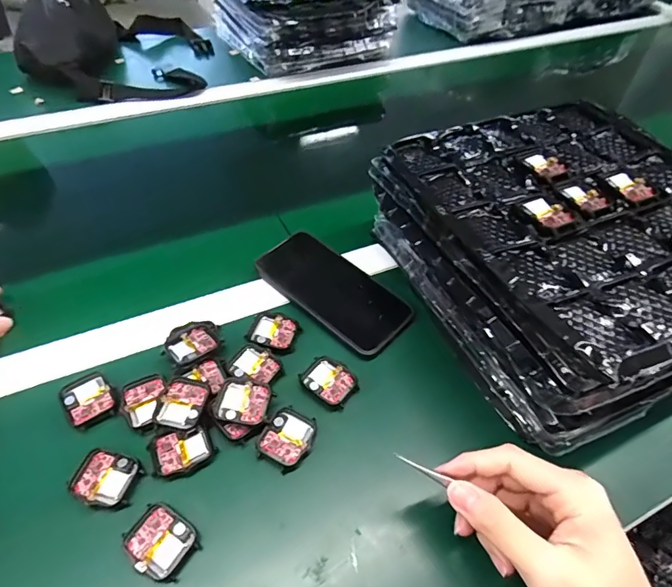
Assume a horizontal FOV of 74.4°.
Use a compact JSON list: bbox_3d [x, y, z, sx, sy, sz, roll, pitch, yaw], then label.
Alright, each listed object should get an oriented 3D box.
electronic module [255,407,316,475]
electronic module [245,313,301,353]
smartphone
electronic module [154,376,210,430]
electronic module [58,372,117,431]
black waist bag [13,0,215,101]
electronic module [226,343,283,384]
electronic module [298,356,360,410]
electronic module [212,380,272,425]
[{"bbox_3d":[-0.038,0.115,0.354,0.038,0.009,0.045,25,53,17],"label":"electronic module"},{"bbox_3d":[-0.058,0.035,0.415,0.044,0.004,0.040,17,51,11],"label":"electronic module"},{"bbox_3d":[-0.001,-0.005,0.441,0.150,0.016,0.075,40,61,17],"label":"smartphone"},{"bbox_3d":[-0.124,0.089,0.360,0.035,0.010,0.043,10,50,6],"label":"electronic module"},{"bbox_3d":[-0.204,0.087,0.364,0.036,0.006,0.045,-30,57,-25],"label":"electronic module"},{"bbox_3d":[-0.373,-0.439,0.763,0.290,0.101,0.316,-3,50,-5],"label":"black waist bag"},{"bbox_3d":[-0.072,0.062,0.388,0.043,0.010,0.035,28,54,20],"label":"electronic module"},{"bbox_3d":[-0.006,0.076,0.387,0.045,0.006,0.037,34,56,24],"label":"electronic module"},{"bbox_3d":[-0.077,0.090,0.362,0.043,0.013,0.034,12,50,7],"label":"electronic module"}]

